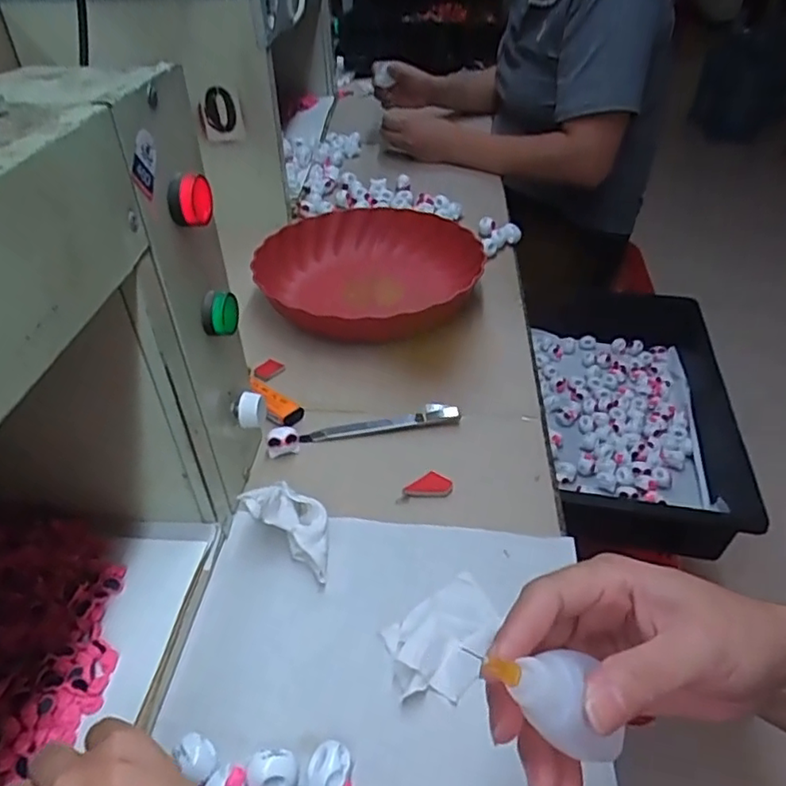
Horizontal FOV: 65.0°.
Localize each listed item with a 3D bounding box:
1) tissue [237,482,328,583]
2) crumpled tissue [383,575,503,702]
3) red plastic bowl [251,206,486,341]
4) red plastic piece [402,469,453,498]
[{"bbox_3d":[-0.063,0.087,0.417,0.063,0.045,0.037,22,49,29],"label":"tissue"},{"bbox_3d":[0.032,0.145,0.366,0.078,0.016,0.057,-29,45,-23],"label":"crumpled tissue"},{"bbox_3d":[-0.023,-0.120,0.683,0.227,0.080,0.227,-4,41,3],"label":"red plastic bowl"},{"bbox_3d":[0.026,0.069,0.465,0.036,0.007,0.022,-11,54,-9],"label":"red plastic piece"}]

